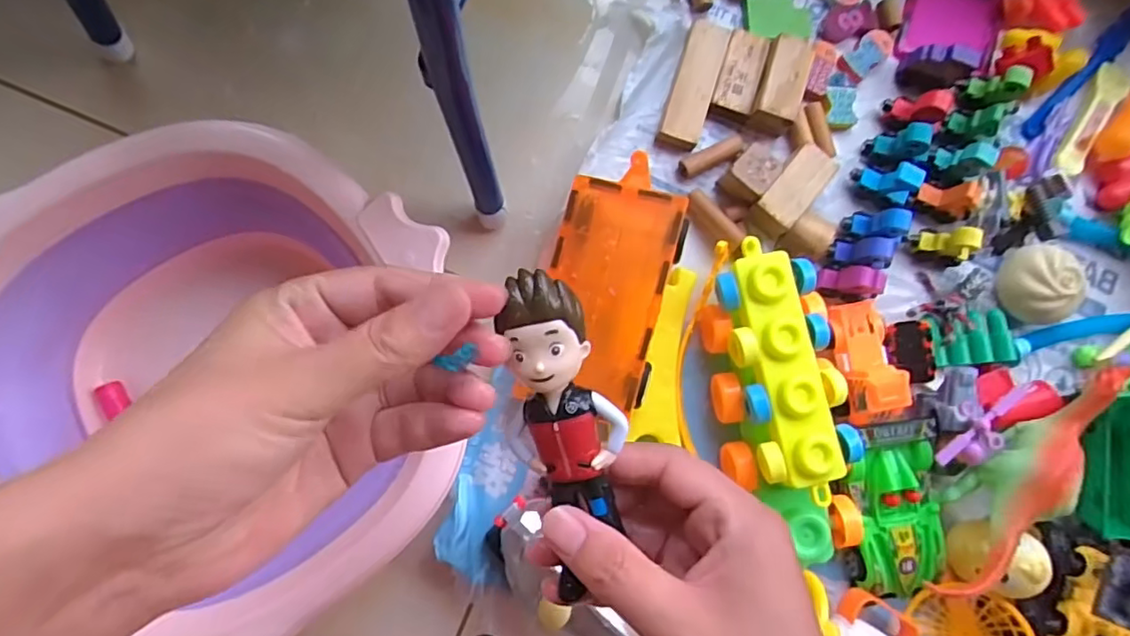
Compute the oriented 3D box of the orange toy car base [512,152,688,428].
[{"bbox_3d":[0.030,-0.021,0.397,0.078,0.031,0.162,16,88,17],"label":"orange toy car base"}]

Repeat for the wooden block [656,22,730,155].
[{"bbox_3d":[0.094,-0.168,0.436,0.029,0.012,0.088,17,86,-2],"label":"wooden block"}]

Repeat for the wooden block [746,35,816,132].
[{"bbox_3d":[0.156,-0.168,0.434,0.029,0.023,0.060,19,86,-2],"label":"wooden block"}]

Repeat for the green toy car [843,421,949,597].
[{"bbox_3d":[0.227,0.129,0.416,0.060,0.026,0.114,-3,87,-3],"label":"green toy car"}]

